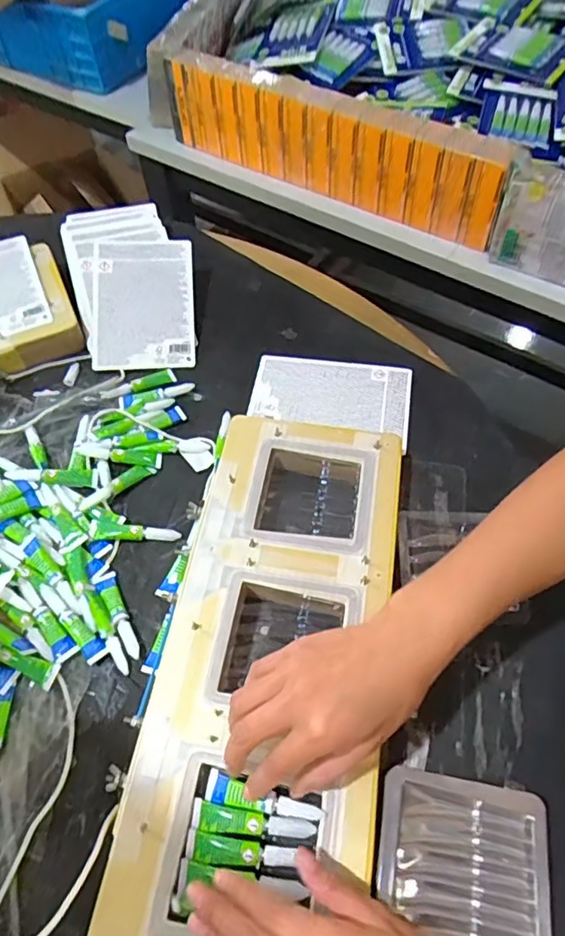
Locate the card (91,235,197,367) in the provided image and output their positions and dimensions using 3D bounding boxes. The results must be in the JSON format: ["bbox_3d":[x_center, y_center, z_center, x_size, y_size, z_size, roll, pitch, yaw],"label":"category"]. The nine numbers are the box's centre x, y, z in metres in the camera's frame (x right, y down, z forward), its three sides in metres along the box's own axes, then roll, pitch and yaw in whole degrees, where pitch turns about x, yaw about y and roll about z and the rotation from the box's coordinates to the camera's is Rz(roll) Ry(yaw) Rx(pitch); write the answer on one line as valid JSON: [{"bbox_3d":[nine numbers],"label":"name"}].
[{"bbox_3d":[-0.164,-0.197,0.670,0.115,0.007,0.171,-2,75,-6],"label":"card"}]

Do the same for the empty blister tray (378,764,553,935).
[{"bbox_3d":[0.117,0.259,0.367,0.107,0.012,0.103,9,62,6],"label":"empty blister tray"}]

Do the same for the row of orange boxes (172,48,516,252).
[{"bbox_3d":[0.060,-0.447,0.775,0.514,0.124,0.057,31,62,18],"label":"row of orange boxes"}]

